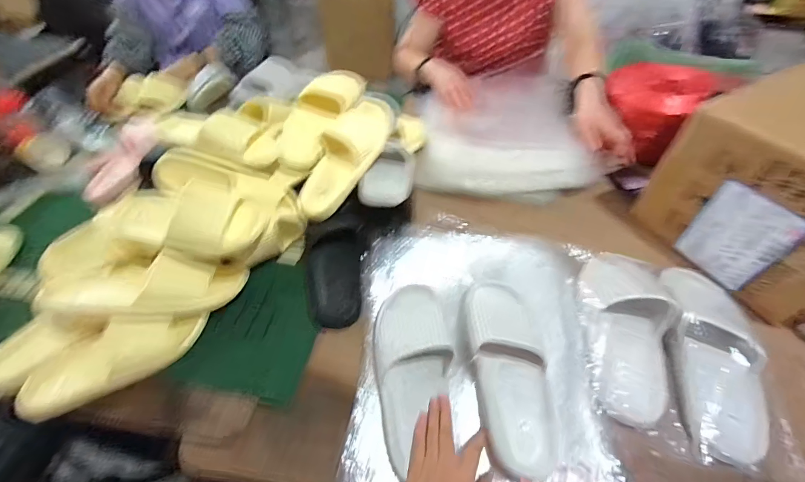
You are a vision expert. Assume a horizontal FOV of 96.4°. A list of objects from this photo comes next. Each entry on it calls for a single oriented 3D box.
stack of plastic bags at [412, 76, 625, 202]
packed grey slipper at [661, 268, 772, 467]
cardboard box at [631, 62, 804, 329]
[{"bbox_3d":[0.243,-0.268,0.861,0.400,0.072,0.426,4,51,5],"label":"stack of plastic bags"},{"bbox_3d":[0.447,0.150,0.519,0.117,0.052,0.288,18,53,15],"label":"packed grey slipper"},{"bbox_3d":[0.658,-0.100,0.595,0.352,0.245,0.303,-27,55,-20],"label":"cardboard box"}]

